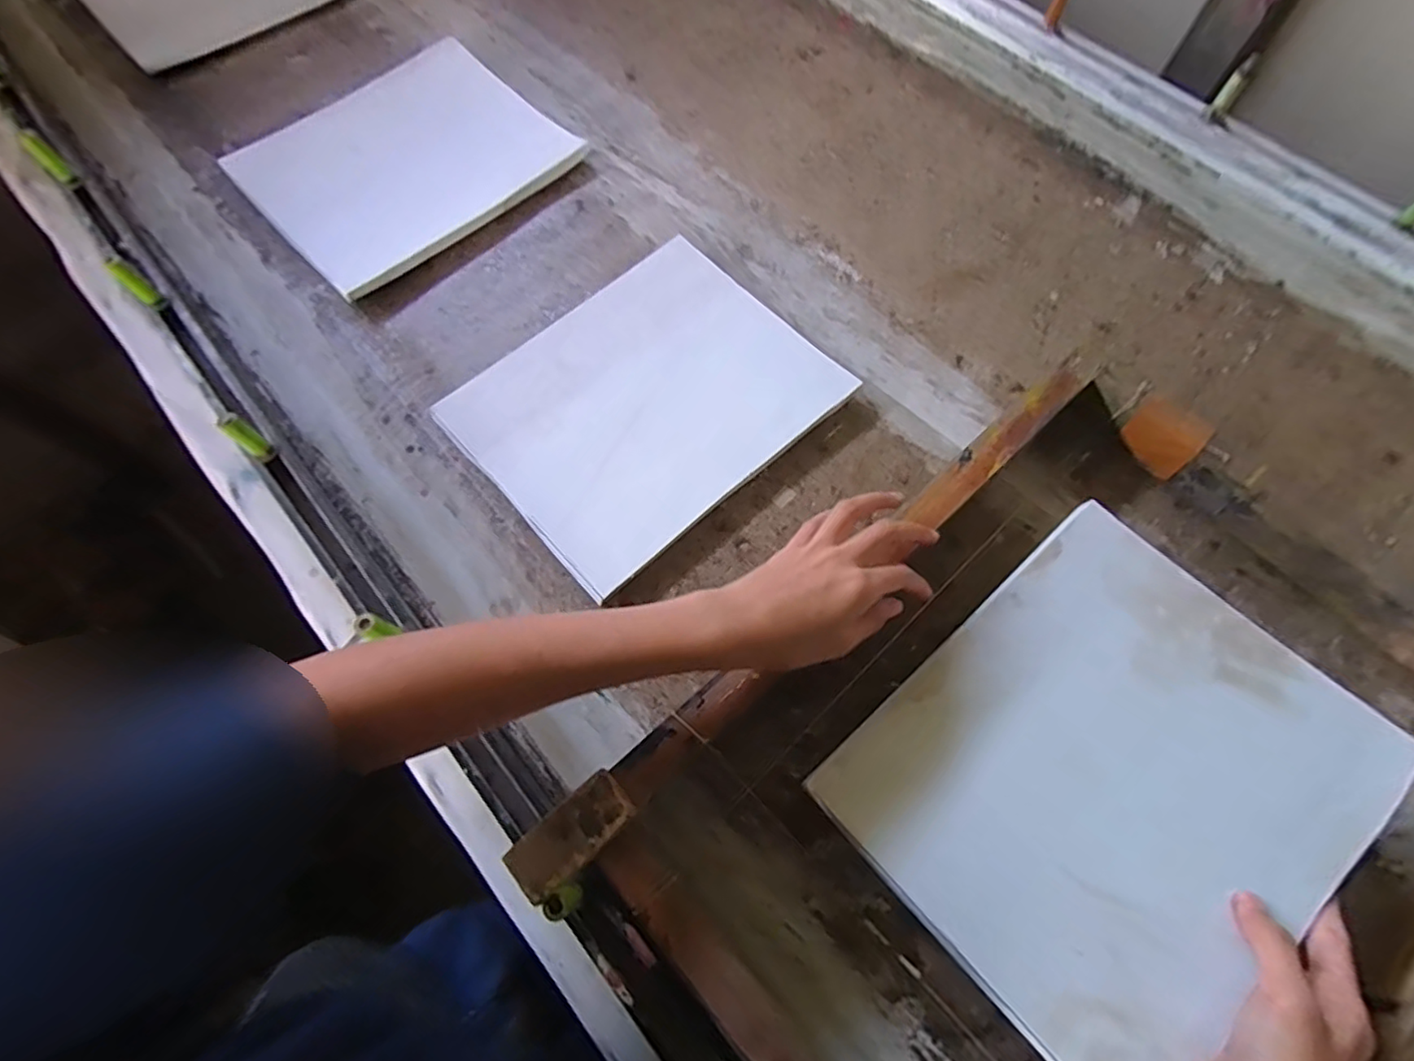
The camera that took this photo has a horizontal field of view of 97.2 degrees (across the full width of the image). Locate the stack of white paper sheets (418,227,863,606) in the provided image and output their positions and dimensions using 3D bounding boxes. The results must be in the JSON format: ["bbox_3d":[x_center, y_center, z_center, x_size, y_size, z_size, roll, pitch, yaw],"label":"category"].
[{"bbox_3d":[-0.051,-0.104,0.503,0.263,0.027,0.216,-41,73,-15],"label":"stack of white paper sheets"}]

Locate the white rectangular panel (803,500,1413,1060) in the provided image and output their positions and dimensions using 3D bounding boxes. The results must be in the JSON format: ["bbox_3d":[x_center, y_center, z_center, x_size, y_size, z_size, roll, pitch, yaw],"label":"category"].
[{"bbox_3d":[0.232,0.139,0.364,0.269,0.010,0.217,-41,70,-11],"label":"white rectangular panel"}]

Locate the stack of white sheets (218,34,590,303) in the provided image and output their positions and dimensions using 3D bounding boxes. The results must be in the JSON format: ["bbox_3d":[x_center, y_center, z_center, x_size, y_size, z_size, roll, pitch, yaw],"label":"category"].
[{"bbox_3d":[-0.291,-0.359,0.606,0.267,0.021,0.228,-41,73,-15],"label":"stack of white sheets"}]

